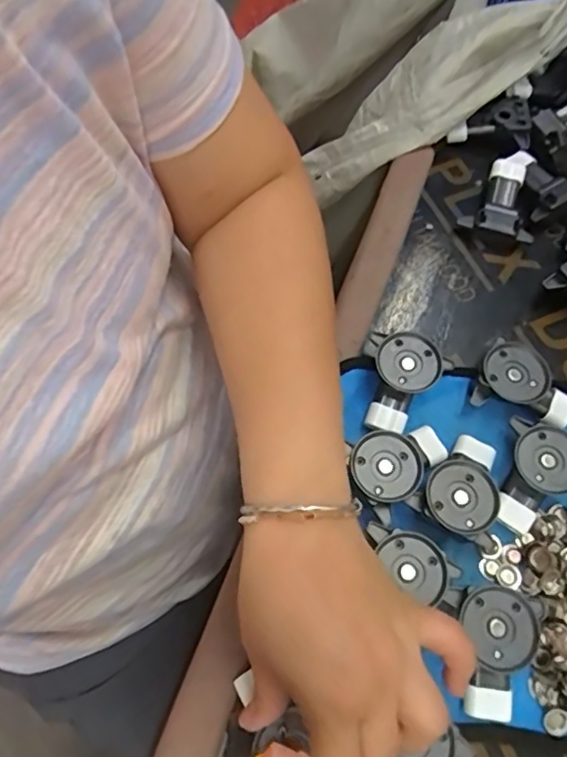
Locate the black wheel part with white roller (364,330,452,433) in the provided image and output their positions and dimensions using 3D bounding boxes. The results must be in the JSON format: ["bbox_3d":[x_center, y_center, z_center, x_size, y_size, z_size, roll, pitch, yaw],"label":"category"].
[{"bbox_3d":[0.075,0.004,0.379,0.053,0.029,0.065,20,67,9],"label":"black wheel part with white roller"}]

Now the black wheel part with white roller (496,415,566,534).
[{"bbox_3d":[0.152,0.059,0.357,0.063,0.026,0.053,-40,72,-17],"label":"black wheel part with white roller"}]

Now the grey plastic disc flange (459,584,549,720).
[{"bbox_3d":[0.118,0.150,0.313,0.043,0.020,0.065,6,65,2],"label":"grey plastic disc flange"}]

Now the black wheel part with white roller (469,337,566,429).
[{"bbox_3d":[0.162,0.004,0.382,0.065,0.027,0.047,19,67,8],"label":"black wheel part with white roller"}]

